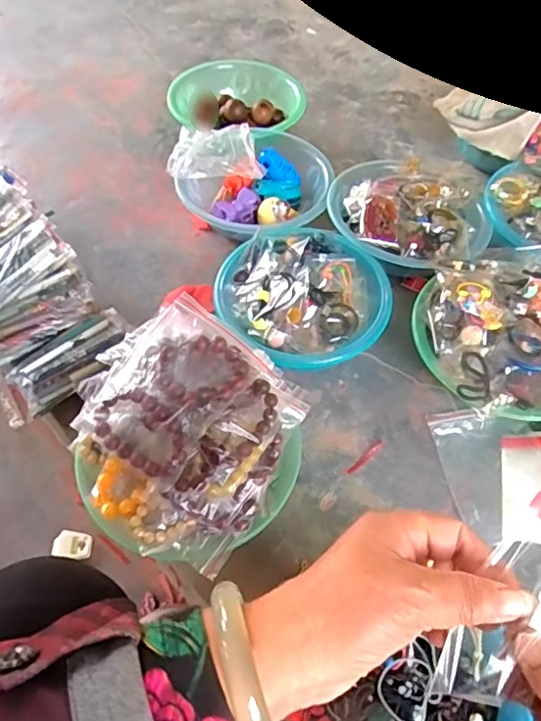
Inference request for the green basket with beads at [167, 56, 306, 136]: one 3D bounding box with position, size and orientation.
[{"bbox_3d":[-0.054,-0.458,0.995,0.218,0.081,0.228,1,56,-1],"label":"green basket with beads"}]

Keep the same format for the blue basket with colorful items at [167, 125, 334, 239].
[{"bbox_3d":[-0.029,-0.272,0.859,0.238,0.096,0.204,-5,56,-5],"label":"blue basket with colorful items"}]

